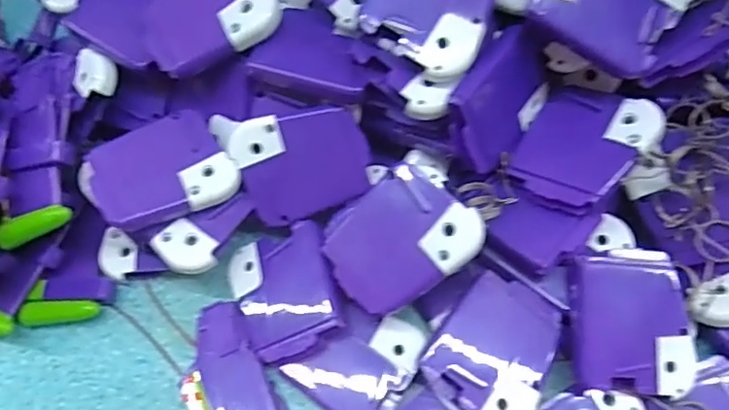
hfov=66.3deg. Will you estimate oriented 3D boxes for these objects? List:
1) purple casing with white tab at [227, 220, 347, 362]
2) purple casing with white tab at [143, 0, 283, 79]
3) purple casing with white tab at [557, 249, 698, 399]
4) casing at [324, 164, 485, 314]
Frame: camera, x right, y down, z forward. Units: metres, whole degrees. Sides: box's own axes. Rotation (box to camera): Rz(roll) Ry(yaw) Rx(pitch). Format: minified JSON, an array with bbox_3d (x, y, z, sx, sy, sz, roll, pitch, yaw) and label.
[{"bbox_3d":[-0.038,0.041,0.264,0.052,0.008,0.059,-26,61,14],"label":"purple casing with white tab"},{"bbox_3d":[-0.076,-0.090,0.265,0.061,0.013,0.054,-41,76,1],"label":"purple casing with white tab"},{"bbox_3d":[0.116,0.052,0.244,0.051,0.011,0.061,-2,81,-8],"label":"purple casing with white tab"},{"bbox_3d":[0.014,0.015,0.246,0.062,0.004,0.052,-40,70,6],"label":"casing"}]

